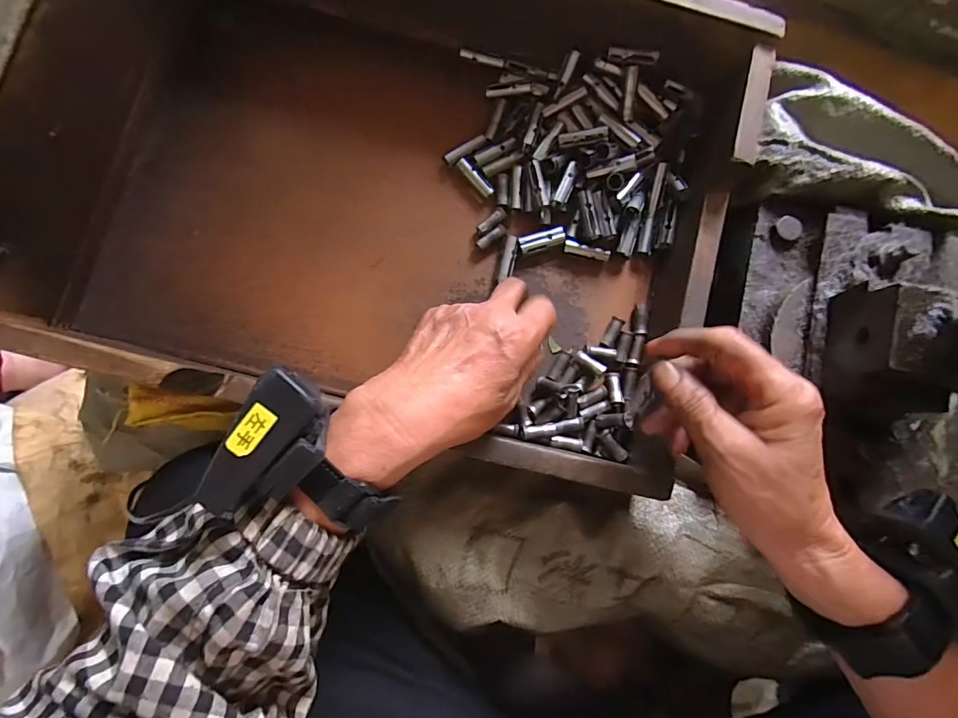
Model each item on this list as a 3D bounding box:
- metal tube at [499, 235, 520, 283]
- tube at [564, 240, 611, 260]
[{"bbox_3d":[0.024,-0.078,0.354,0.012,0.007,0.036,14,89,-4],"label":"metal tube"},{"bbox_3d":[0.086,-0.086,0.359,0.038,0.007,0.010,11,89,-4],"label":"tube"}]

